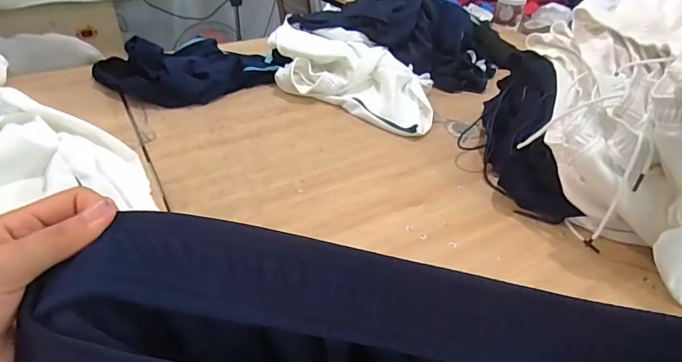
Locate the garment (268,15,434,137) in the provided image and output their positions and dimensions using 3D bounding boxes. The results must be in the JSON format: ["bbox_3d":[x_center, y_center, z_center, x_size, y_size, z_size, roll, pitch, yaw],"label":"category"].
[{"bbox_3d":[0.016,-0.247,1.010,0.437,0.103,0.213,20,42,20],"label":"garment"}]

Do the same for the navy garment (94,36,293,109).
[{"bbox_3d":[-0.353,-0.268,1.054,0.411,0.067,0.236,-16,42,-22],"label":"navy garment"}]

